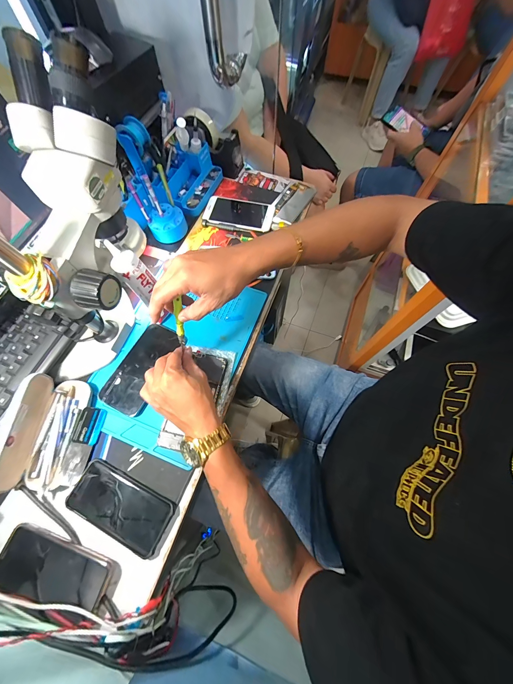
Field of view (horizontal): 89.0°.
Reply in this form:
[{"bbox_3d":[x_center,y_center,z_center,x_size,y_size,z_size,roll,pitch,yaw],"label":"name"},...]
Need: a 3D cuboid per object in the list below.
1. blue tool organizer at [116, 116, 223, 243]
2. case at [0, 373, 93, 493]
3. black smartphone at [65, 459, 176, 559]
[{"bbox_3d":[-0.186,-0.353,0.543,0.137,0.147,0.234,20,69,9],"label":"blue tool organizer"},{"bbox_3d":[-0.324,0.132,0.393,0.076,0.063,0.163,6,68,4],"label":"case"},{"bbox_3d":[-0.199,0.239,0.380,0.150,0.013,0.071,24,70,10],"label":"black smartphone"}]

